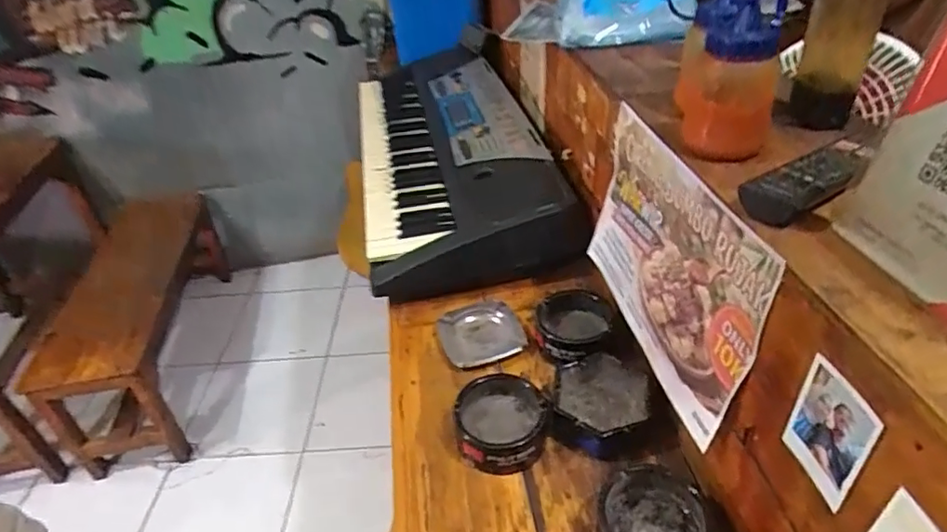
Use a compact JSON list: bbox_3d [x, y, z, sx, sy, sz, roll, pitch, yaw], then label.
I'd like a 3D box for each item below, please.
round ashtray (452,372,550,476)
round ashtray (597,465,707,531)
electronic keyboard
[{"bbox_3d":[0.032,0.172,0.634,0.101,0.042,0.104,-3,37,2],"label":"round ashtray"},{"bbox_3d":[0.167,0.244,0.528,0.097,0.042,0.106,-3,37,2],"label":"round ashtray"},{"bbox_3d":[-0.048,-0.229,1.128,0.341,0.122,0.885,-9,37,-6],"label":"electronic keyboard"}]

